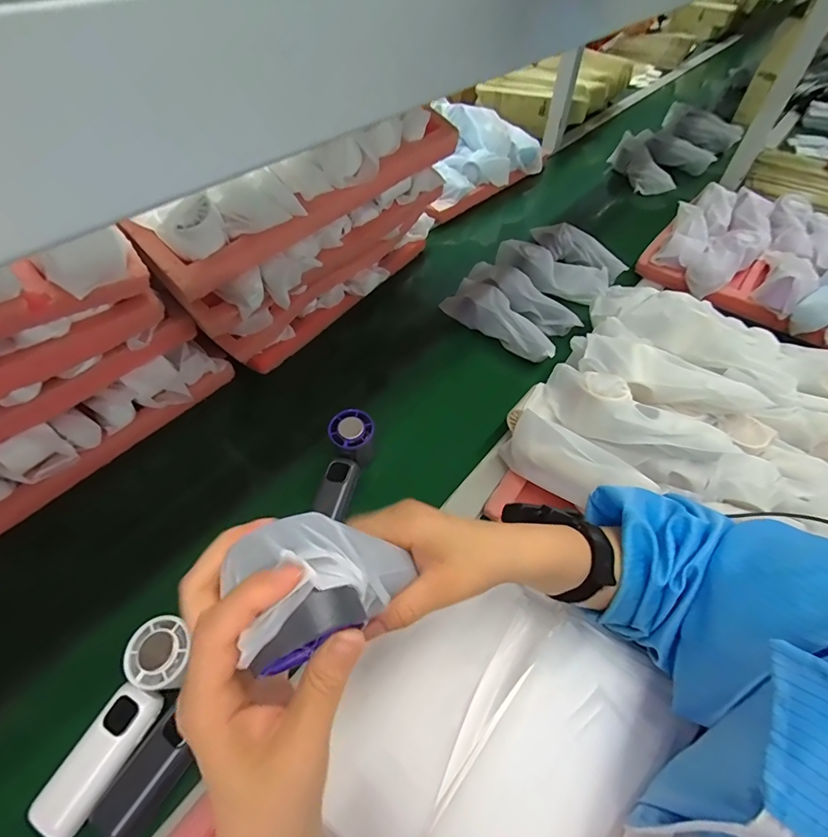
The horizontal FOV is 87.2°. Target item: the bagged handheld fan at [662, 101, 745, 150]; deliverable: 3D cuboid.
[{"bbox_3d":[0.806,-0.812,1.216,0.205,0.079,0.084,21,53,-2],"label":"bagged handheld fan"}]

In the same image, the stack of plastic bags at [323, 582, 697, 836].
[{"bbox_3d":[0.058,0.250,0.339,0.210,0.032,0.256,34,58,23],"label":"stack of plastic bags"}]

